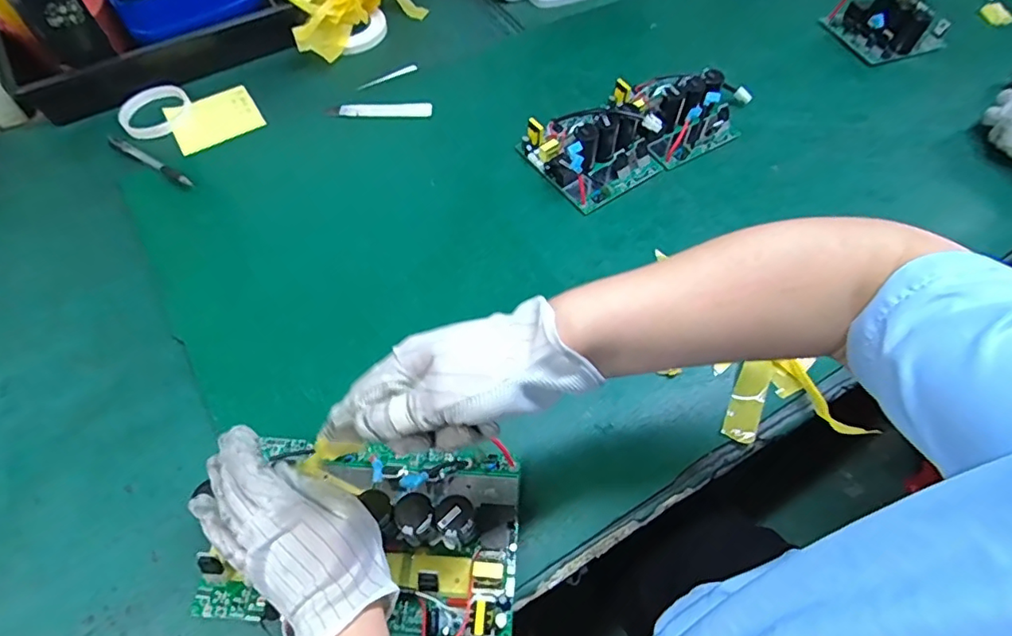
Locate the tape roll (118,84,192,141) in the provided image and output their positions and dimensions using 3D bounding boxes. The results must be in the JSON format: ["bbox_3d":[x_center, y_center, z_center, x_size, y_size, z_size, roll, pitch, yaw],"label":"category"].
[{"bbox_3d":[-0.458,-0.271,0.707,0.092,0.011,0.092,0,59,0],"label":"tape roll"}]

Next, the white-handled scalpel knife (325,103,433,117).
[{"bbox_3d":[-0.166,-0.272,0.709,0.137,0.006,0.022,0,59,-1],"label":"white-handled scalpel knife"}]

